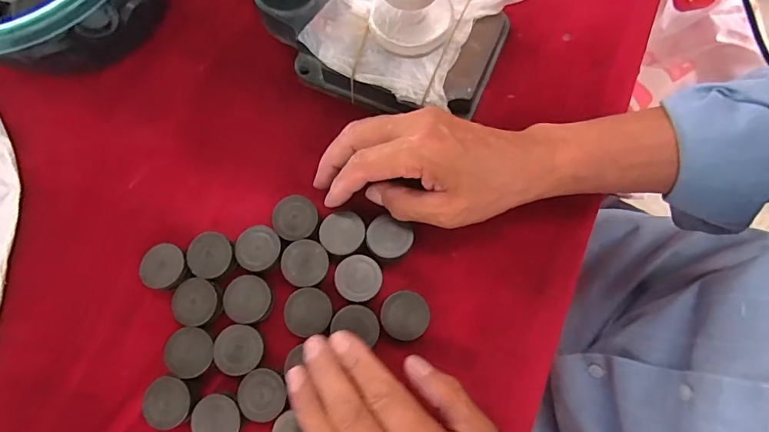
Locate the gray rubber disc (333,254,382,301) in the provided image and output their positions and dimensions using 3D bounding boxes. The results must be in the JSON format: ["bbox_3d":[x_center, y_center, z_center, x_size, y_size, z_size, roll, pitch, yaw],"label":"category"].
[{"bbox_3d":[-0.018,0.043,0.309,0.032,0.004,0.030,0,77,1],"label":"gray rubber disc"}]

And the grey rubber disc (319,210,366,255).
[{"bbox_3d":[-0.030,0.011,0.318,0.032,0.004,0.031,0,77,1],"label":"grey rubber disc"}]

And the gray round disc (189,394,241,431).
[{"bbox_3d":[-0.111,0.136,0.297,0.031,0.011,0.031,0,77,1],"label":"gray round disc"}]

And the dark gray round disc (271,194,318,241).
[{"bbox_3d":[-0.065,0.003,0.328,0.032,0.016,0.032,0,77,1],"label":"dark gray round disc"}]

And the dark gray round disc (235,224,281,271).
[{"bbox_3d":[-0.091,0.024,0.324,0.032,0.017,0.031,0,77,1],"label":"dark gray round disc"}]

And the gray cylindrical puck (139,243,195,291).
[{"bbox_3d":[-0.157,0.037,0.324,0.031,0.019,0.032,0,77,1],"label":"gray cylindrical puck"}]

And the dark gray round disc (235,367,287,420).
[{"bbox_3d":[-0.081,0.119,0.295,0.033,0.006,0.031,0,77,1],"label":"dark gray round disc"}]

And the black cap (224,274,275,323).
[{"bbox_3d":[-0.095,0.058,0.311,0.032,0.009,0.032,0,77,1],"label":"black cap"}]

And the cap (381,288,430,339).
[{"bbox_3d":[0.014,0.068,0.304,0.032,0.010,0.031,0,77,1],"label":"cap"}]

